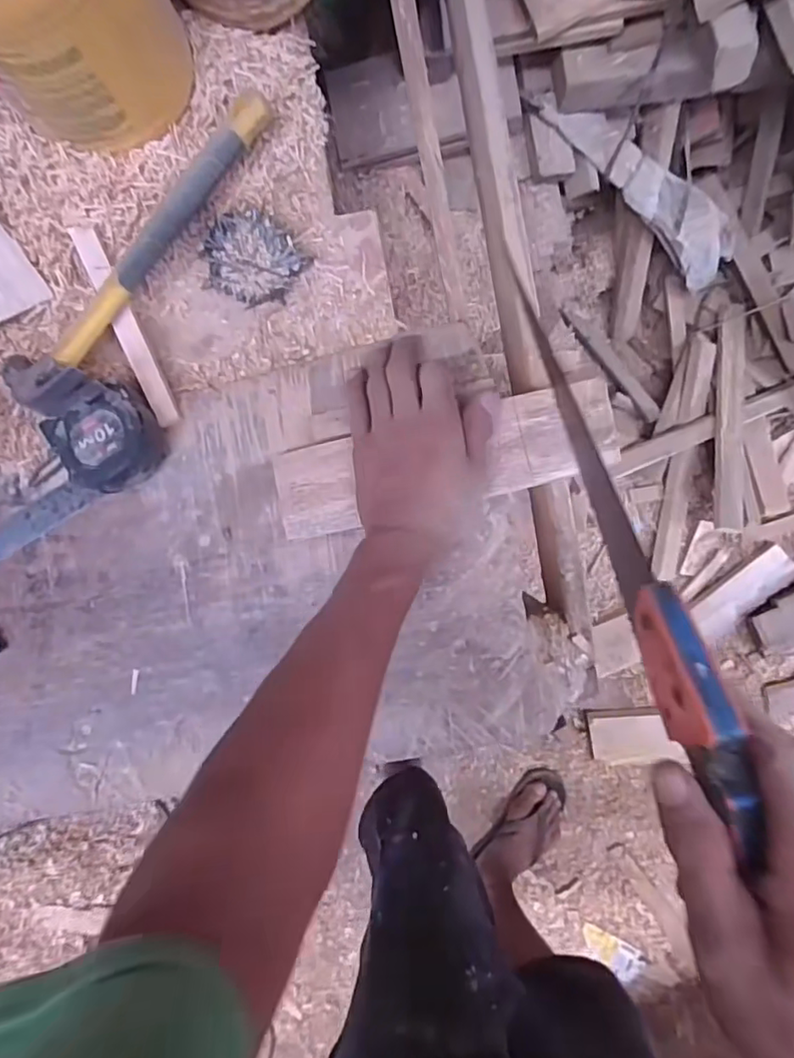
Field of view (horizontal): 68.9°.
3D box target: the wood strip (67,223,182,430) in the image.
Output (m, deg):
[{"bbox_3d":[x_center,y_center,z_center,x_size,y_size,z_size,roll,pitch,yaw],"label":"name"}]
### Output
[{"bbox_3d":[-0.238,-0.178,0.507,0.020,0.013,0.188,-25,83,3],"label":"wood strip"}]

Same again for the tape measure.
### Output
[{"bbox_3d":[-0.242,-0.073,0.493,0.076,0.044,0.079,-32,83,2],"label":"tape measure"}]

